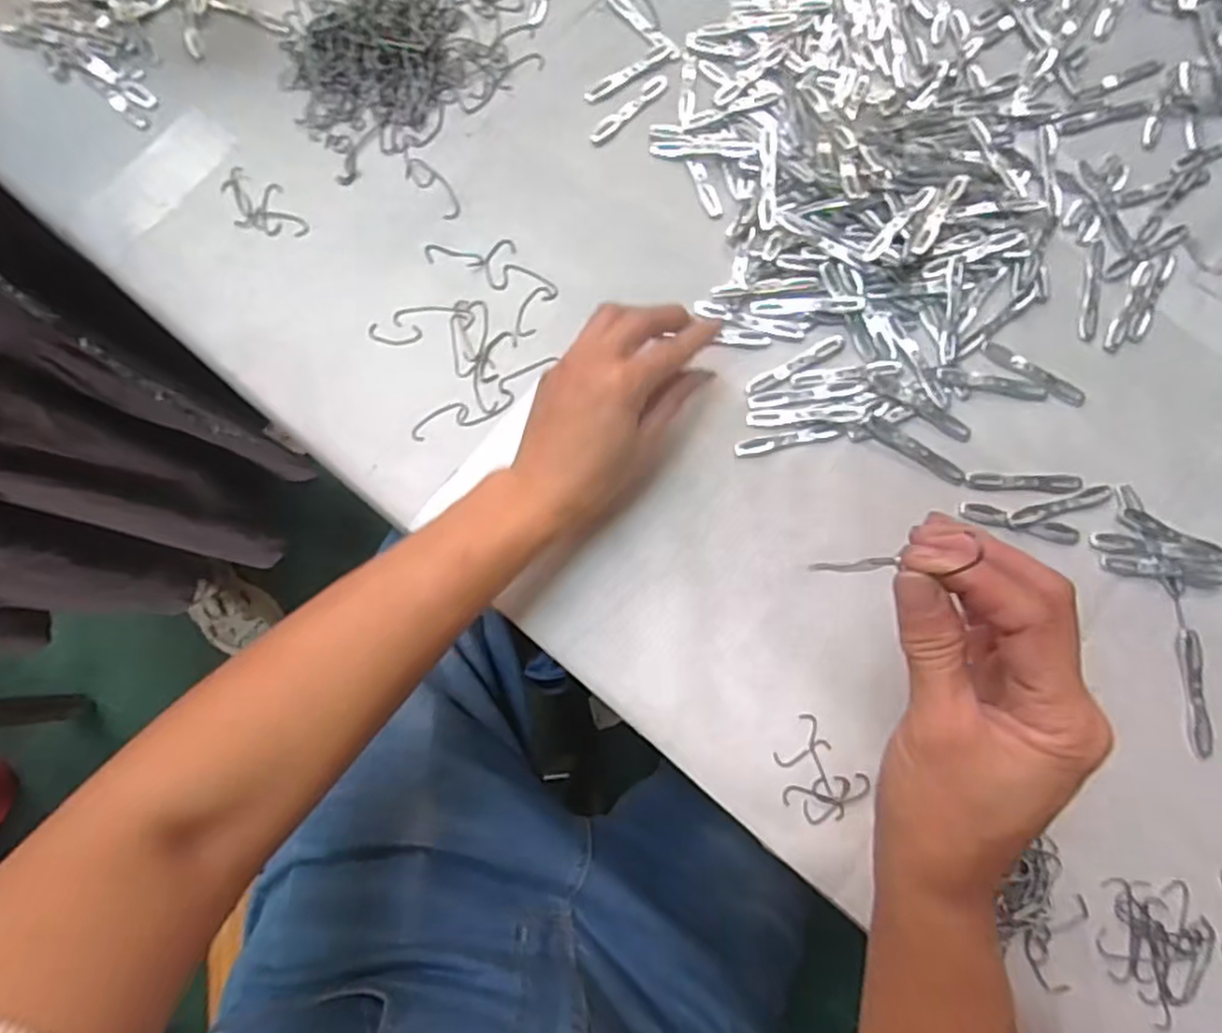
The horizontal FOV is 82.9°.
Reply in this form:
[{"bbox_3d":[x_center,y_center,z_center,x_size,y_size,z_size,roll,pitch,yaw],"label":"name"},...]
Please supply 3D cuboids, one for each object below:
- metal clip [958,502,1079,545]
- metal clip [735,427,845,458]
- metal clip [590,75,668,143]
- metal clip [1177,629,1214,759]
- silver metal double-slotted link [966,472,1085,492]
[{"bbox_3d":[0.243,0.004,0.412,0.072,0.004,0.013,14,79,3],"label":"metal clip"},{"bbox_3d":[0.109,-0.047,0.422,0.066,0.004,0.011,-13,79,-3],"label":"metal clip"},{"bbox_3d":[0.013,-0.276,0.467,0.069,0.004,0.013,-44,82,-8],"label":"metal clip"},{"bbox_3d":[0.332,0.099,0.393,0.011,0.004,0.069,1,79,0],"label":"metal clip"},{"bbox_3d":[0.250,-0.021,0.416,0.071,0.004,0.011,2,79,0],"label":"silver metal double-slotted link"}]

